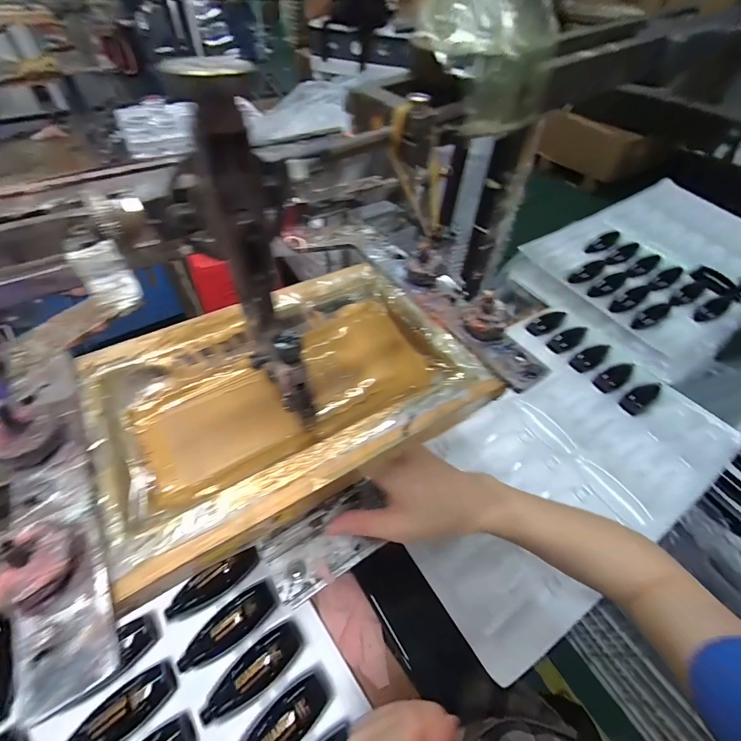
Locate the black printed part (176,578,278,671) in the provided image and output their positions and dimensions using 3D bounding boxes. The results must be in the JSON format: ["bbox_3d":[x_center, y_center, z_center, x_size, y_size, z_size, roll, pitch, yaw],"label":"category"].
[{"bbox_3d":[-0.148,0.265,0.370,0.103,0.021,0.037,-30,59,-24],"label":"black printed part"}]

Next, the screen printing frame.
[{"bbox_3d":[-0.052,0.010,0.240,0.226,0.029,0.161,-25,57,-21],"label":"screen printing frame"}]

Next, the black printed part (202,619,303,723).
[{"bbox_3d":[-0.116,0.295,0.348,0.102,0.025,0.039,-30,59,-24],"label":"black printed part"}]

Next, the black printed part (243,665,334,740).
[{"bbox_3d":[-0.084,0.328,0.324,0.104,0.026,0.039,-32,60,-25],"label":"black printed part"}]

